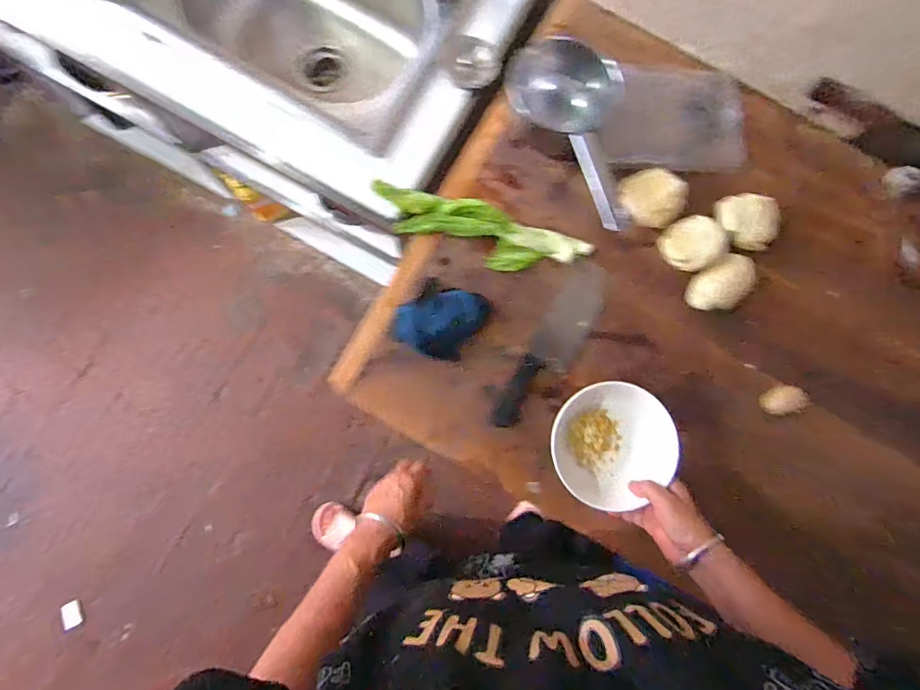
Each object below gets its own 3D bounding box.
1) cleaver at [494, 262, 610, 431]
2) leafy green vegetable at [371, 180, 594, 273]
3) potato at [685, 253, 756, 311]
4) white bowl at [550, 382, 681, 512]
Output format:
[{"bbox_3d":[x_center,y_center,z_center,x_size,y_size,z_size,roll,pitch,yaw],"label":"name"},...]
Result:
[{"bbox_3d":[0.137,0.002,0.646,0.070,0.022,0.261,30,81,1],"label":"cleaver"},{"bbox_3d":[0.023,-0.160,0.656,0.323,0.035,0.081,19,83,-1],"label":"leafy green vegetable"},{"bbox_3d":[0.379,-0.088,0.655,0.091,0.049,0.069,-27,87,-6],"label":"potato"},{"bbox_3d":[0.179,0.119,0.542,0.128,0.062,0.135,0,78,-1],"label":"white bowl"}]

